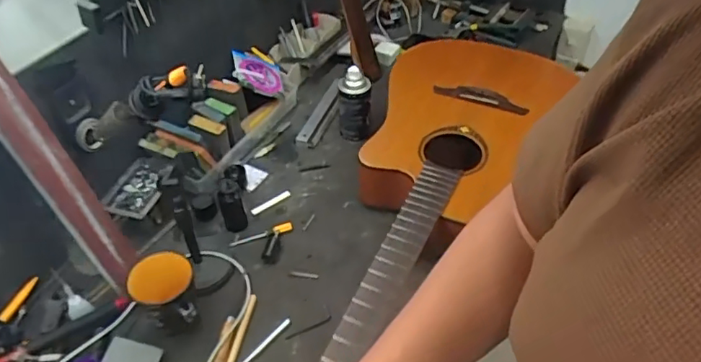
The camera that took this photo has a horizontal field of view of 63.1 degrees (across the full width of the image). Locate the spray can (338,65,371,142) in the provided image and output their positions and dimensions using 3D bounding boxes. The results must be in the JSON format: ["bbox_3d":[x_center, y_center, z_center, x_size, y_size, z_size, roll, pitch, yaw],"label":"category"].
[{"bbox_3d":[0.009,-0.151,1.136,0.065,0.153,0.064,1,43,2],"label":"spray can"}]

